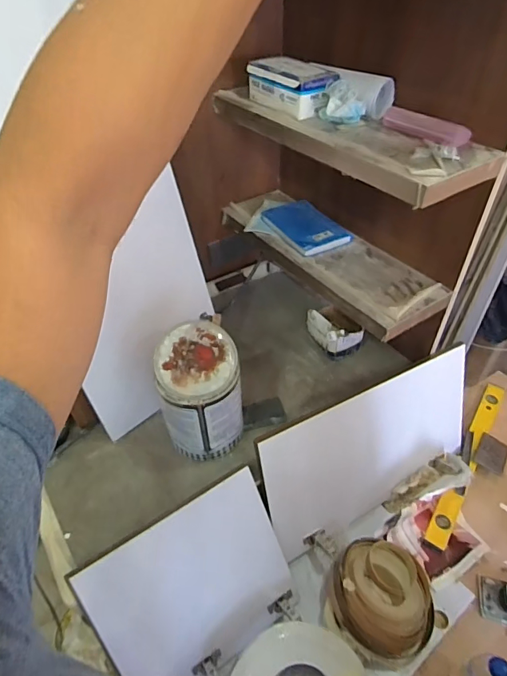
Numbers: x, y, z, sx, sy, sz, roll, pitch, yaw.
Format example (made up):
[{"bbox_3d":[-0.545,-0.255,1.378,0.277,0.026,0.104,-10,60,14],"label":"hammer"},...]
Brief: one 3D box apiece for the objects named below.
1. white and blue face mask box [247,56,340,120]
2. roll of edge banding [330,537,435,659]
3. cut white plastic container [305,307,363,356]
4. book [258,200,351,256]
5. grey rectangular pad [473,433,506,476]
[{"bbox_3d":[0.079,-0.530,0.912,0.101,0.069,0.200,-29,50,-25],"label":"white and blue face mask box"},{"bbox_3d":[0.274,0.536,0.908,0.212,0.107,0.203,-1,44,1],"label":"roll of edge banding"},{"bbox_3d":[0.209,-0.025,1.140,0.112,0.085,0.134,-18,46,-16],"label":"cut white plastic container"},{"bbox_3d":[0.125,-0.284,1.099,0.141,0.026,0.225,-22,47,-20],"label":"book"},{"bbox_3d":[0.659,0.315,1.193,0.077,0.021,0.113,25,50,25],"label":"grey rectangular pad"}]

